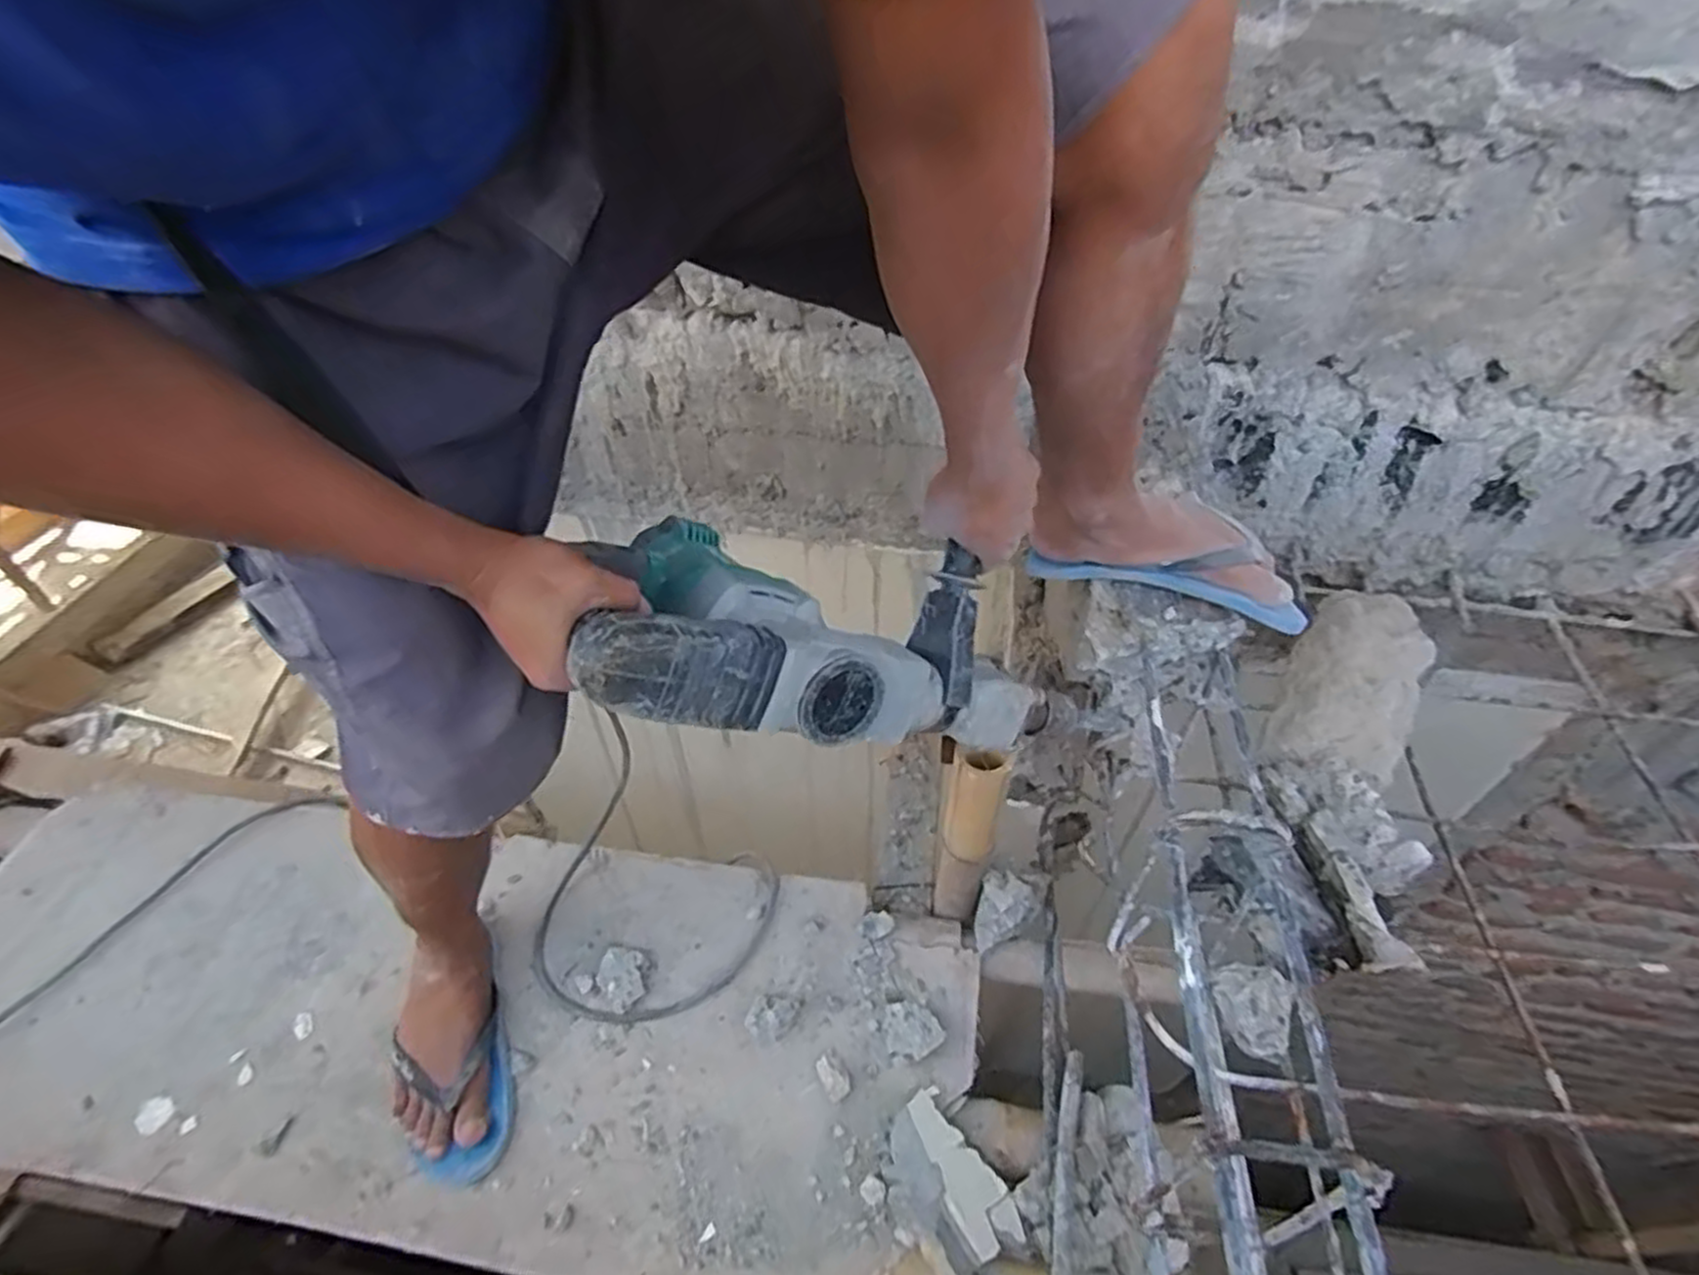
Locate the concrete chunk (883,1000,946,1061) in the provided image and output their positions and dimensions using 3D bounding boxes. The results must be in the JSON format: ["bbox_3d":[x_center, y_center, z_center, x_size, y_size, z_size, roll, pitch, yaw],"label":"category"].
[{"bbox_3d":[0.061,0.406,0.794,0.053,0.030,0.056,0,47,0],"label":"concrete chunk"}]

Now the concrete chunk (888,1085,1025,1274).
[{"bbox_3d":[0.089,0.494,0.698,0.086,0.039,0.138,-32,54,-26],"label":"concrete chunk"}]

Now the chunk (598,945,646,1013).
[{"bbox_3d":[-0.247,0.370,0.841,0.051,0.023,0.057,-31,54,-25],"label":"chunk"}]

